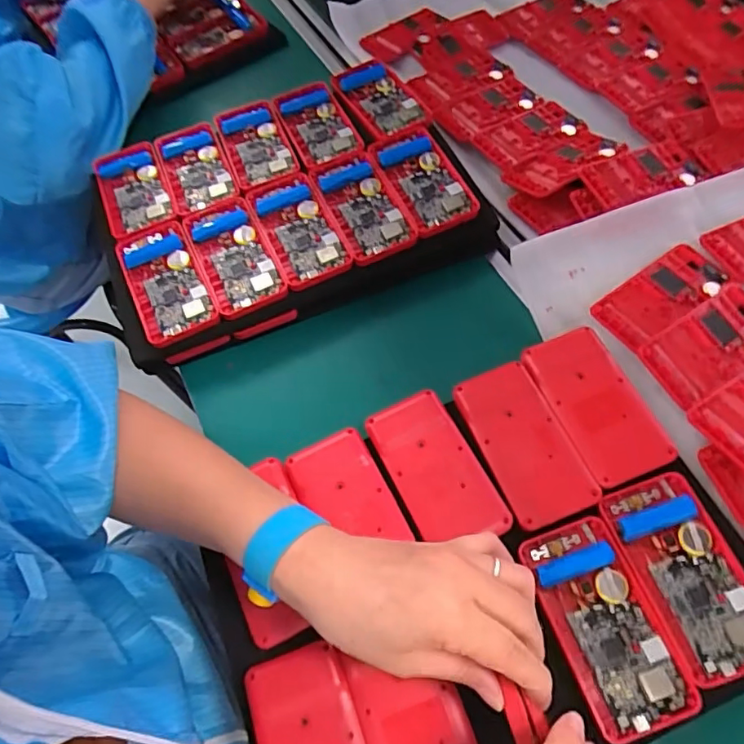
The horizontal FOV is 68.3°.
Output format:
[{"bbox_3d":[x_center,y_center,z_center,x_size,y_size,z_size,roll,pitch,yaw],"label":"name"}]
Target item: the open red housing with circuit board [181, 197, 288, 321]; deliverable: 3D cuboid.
[{"bbox_3d":[-0.125,-0.104,0.491,0.062,0.014,0.118,-24,62,-10],"label":"open red housing with circuit board"}]

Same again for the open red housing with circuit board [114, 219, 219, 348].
[{"bbox_3d":[-0.182,-0.081,0.482,0.063,0.015,0.121,-24,63,-10],"label":"open red housing with circuit board"}]

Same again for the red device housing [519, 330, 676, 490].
[{"bbox_3d":[0.167,0.024,0.413,0.060,0.015,0.120,-21,62,-9],"label":"red device housing"}]

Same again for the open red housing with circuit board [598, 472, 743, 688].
[{"bbox_3d":[0.204,0.130,0.355,0.064,0.010,0.120,-18,62,-7],"label":"open red housing with circuit board"}]

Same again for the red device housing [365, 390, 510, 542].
[{"bbox_3d":[0.044,0.071,0.402,0.060,0.009,0.115,-25,63,-11],"label":"red device housing"}]

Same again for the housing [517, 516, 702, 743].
[{"bbox_3d":[0.148,0.159,0.350,0.061,0.012,0.121,-19,62,-8],"label":"housing"}]

